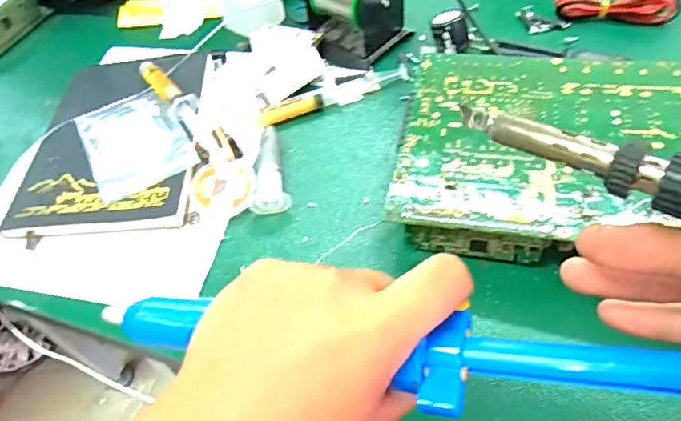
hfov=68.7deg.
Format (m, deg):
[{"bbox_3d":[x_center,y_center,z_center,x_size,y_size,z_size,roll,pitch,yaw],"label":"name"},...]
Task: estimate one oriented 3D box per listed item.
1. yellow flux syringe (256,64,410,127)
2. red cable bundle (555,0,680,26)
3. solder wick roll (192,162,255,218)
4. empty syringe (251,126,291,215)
[{"bbox_3d":[-0.006,-0.109,0.459,0.148,0.015,0.022,-24,54,-13],"label":"yellow flux syringe"},{"bbox_3d":[0.277,-0.204,0.501,0.110,0.030,0.027,12,55,15],"label":"red cable bundle"},{"bbox_3d":[-0.092,-0.017,0.393,0.048,0.009,0.046,-1,67,2],"label":"solder wick roll"},{"bbox_3d":[-0.058,-0.034,0.406,0.028,0.018,0.086,-9,52,-1],"label":"empty syringe"}]

